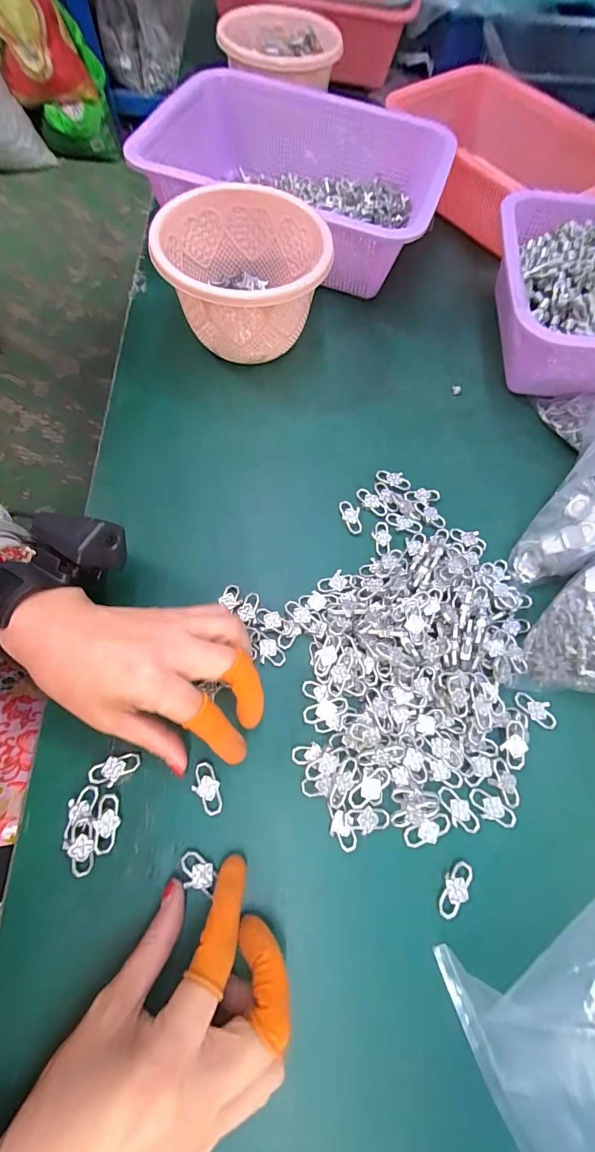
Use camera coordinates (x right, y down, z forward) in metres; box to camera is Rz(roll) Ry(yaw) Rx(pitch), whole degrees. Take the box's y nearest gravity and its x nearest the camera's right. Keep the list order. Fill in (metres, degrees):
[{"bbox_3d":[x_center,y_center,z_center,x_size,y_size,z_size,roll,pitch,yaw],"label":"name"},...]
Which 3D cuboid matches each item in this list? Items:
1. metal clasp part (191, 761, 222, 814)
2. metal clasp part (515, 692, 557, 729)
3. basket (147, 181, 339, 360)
[{"bbox_3d":[-0.058,0.138,0.254,0.015,0.007,0.031,-30,73,-13],"label":"metal clasp part"},{"bbox_3d":[0.173,0.097,0.283,0.031,0.004,0.017,30,70,9],"label":"metal clasp part"},{"bbox_3d":[-0.047,-0.261,0.361,0.136,0.096,0.137,1,68,-2],"label":"basket"}]

